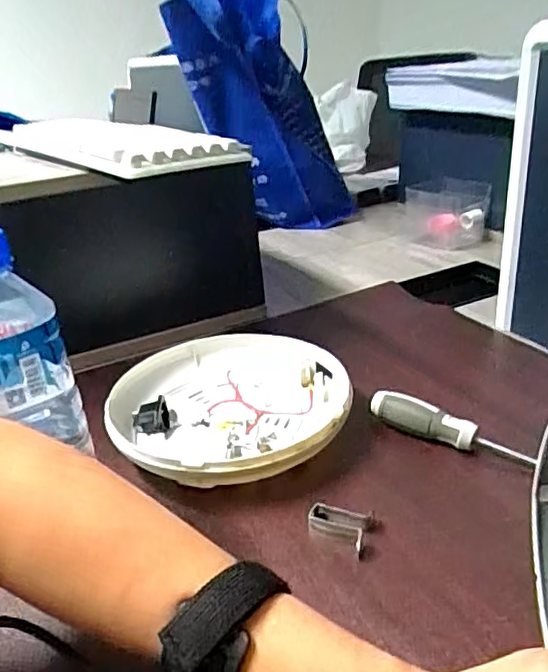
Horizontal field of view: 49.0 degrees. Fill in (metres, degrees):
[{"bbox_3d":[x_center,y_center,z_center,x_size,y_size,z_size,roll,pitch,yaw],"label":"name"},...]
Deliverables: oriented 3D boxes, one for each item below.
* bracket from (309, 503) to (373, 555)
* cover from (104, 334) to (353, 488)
[{"bbox_3d":[0.042,0.126,0.400,0.039,0.011,0.026,7,28,24],"label":"bracket"},{"bbox_3d":[-0.038,0.057,0.518,0.198,0.040,0.206,-5,25,0],"label":"cover"}]

